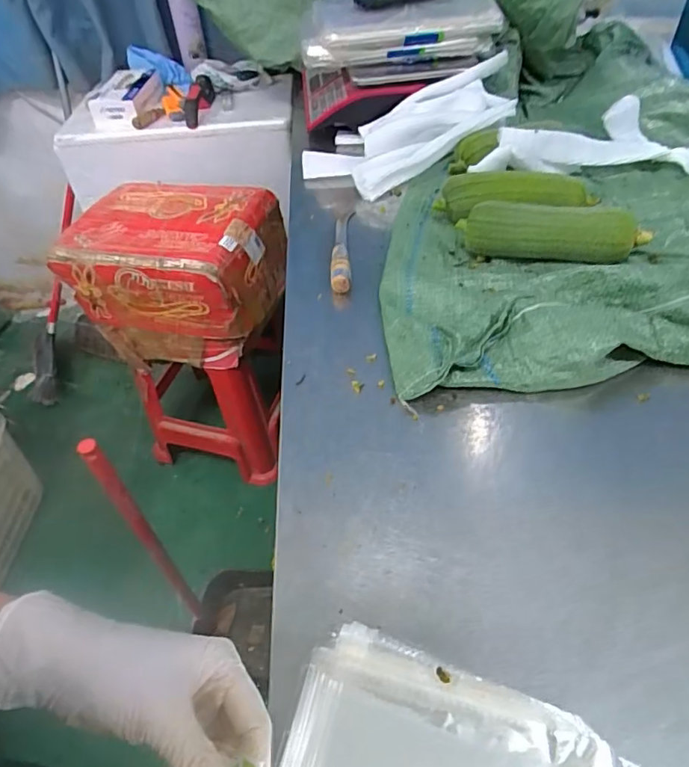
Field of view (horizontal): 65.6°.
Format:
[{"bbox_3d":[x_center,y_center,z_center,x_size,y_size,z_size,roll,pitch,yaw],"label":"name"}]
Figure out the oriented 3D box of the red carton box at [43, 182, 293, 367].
[{"bbox_3d":[-0.355,-0.250,1.203,0.410,0.271,0.297,8,49,13],"label":"red carton box"}]

